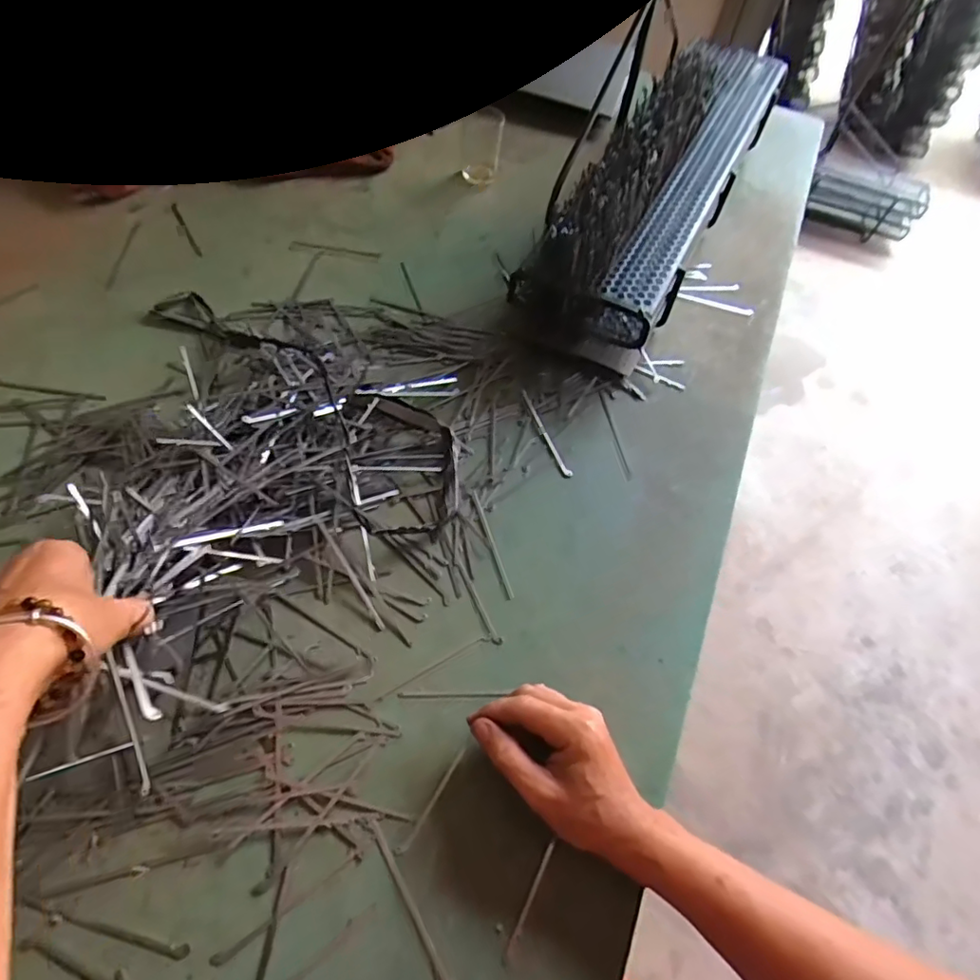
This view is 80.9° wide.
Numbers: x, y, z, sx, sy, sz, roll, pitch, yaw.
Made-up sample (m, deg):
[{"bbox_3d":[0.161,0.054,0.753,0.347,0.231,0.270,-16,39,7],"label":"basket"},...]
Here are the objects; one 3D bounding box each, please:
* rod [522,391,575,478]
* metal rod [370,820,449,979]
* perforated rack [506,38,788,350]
[{"bbox_3d":[0.055,-0.057,0.570,0.008,0.006,0.108,-19,62,-16],"label":"rod"},{"bbox_3d":[-0.051,0.262,0.364,0.006,0.004,0.105,-25,64,-19],"label":"metal rod"},{"bbox_3d":[0.221,-0.377,0.700,0.140,0.129,0.545,27,60,12],"label":"perforated rack"}]

